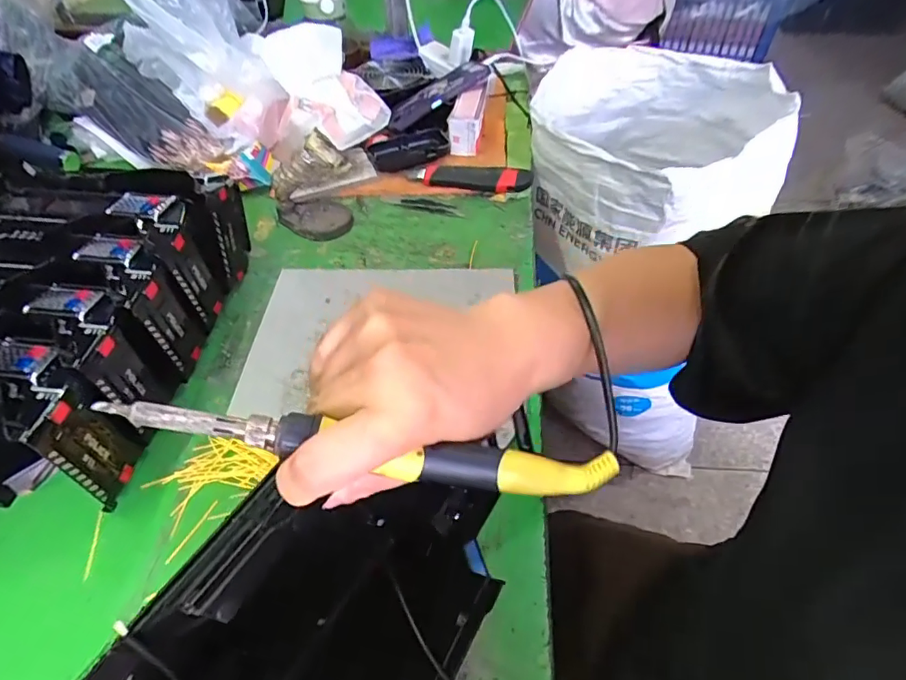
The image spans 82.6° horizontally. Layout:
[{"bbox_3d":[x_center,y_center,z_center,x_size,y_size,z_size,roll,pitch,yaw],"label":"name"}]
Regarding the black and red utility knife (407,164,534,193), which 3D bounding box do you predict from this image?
[{"bbox_3d":[0.018,-0.209,0.659,0.161,0.034,0.030,12,50,13],"label":"black and red utility knife"}]

